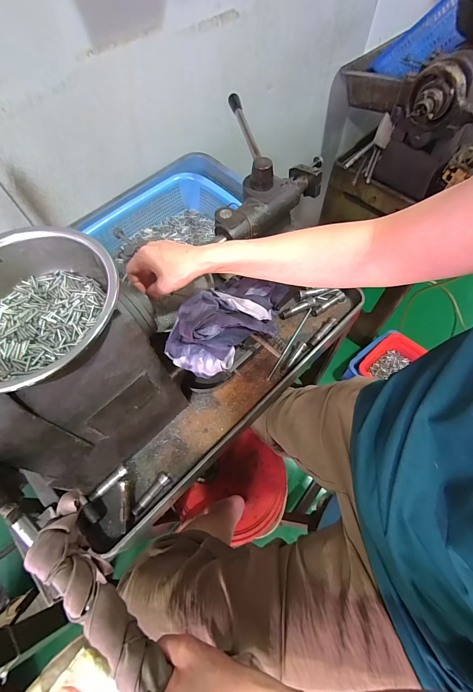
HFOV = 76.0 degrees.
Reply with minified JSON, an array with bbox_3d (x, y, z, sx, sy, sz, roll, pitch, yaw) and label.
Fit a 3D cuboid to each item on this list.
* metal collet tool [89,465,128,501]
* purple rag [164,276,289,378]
[{"bbox_3d":[-0.214,0.231,0.509,0.072,0.011,0.017,-40,69,-16],"label":"metal collet tool"},{"bbox_3d":[-0.016,-0.032,0.404,0.163,0.064,0.093,-36,68,-15],"label":"purple rag"}]

